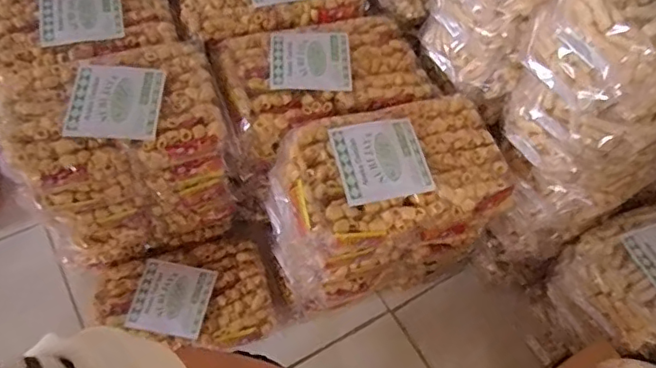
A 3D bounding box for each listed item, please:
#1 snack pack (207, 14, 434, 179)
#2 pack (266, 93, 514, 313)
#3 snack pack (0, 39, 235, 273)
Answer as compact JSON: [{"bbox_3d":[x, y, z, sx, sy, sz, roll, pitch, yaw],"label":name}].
[{"bbox_3d":[-0.011,-0.129,0.746,0.259,0.105,0.169,-16,60,-14],"label":"snack pack"},{"bbox_3d":[0.065,0.034,0.733,0.268,0.251,0.155,-12,59,-12],"label":"pack"},{"bbox_3d":[-0.265,-0.034,0.750,0.251,0.250,0.165,-15,60,-13],"label":"snack pack"}]

